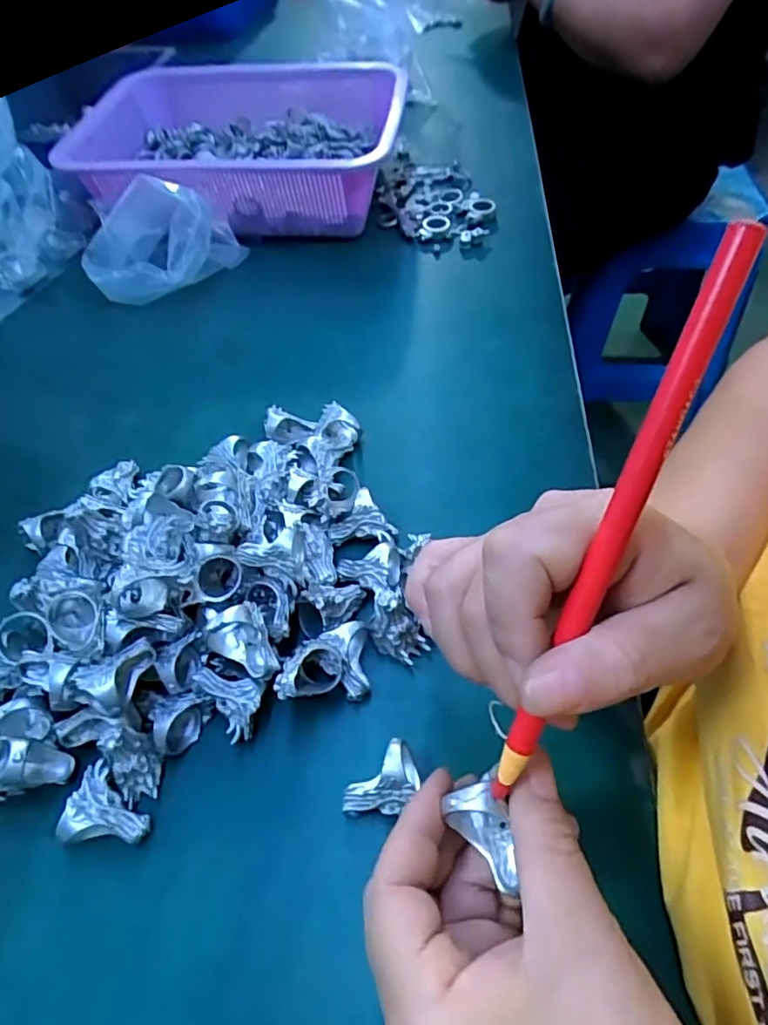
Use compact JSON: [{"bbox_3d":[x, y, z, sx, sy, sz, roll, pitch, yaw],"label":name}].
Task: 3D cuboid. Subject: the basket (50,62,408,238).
[{"bbox_3d":[-0.159,-0.337,0.555,0.339,0.092,0.197,10,55,11],"label":"basket"}]

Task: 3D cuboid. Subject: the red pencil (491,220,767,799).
[{"bbox_3d":[0.061,0.009,0.161,0.010,0.166,0.005,24,15,20],"label":"red pencil"}]

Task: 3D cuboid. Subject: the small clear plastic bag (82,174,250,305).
[{"bbox_3d":[-0.183,-0.223,0.491,0.128,0.080,0.058,-27,56,-15],"label":"small clear plastic bag"}]

